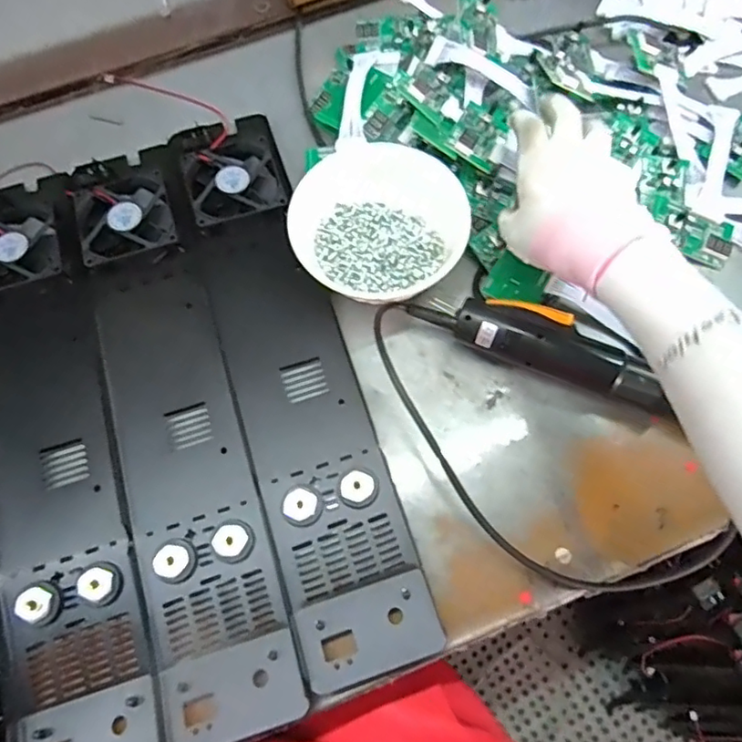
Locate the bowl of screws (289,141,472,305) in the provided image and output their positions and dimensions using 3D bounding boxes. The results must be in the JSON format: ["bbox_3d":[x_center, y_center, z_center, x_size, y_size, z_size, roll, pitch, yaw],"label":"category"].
[{"bbox_3d":[0.014,-0.133,0.492,0.142,0.055,0.163,20,70,8],"label":"bowl of screws"}]

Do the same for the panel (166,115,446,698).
[{"bbox_3d":[-0.069,-0.011,0.465,0.100,0.028,0.476,-19,70,-6],"label":"panel"}]

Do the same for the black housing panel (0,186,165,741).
[{"bbox_3d":[-0.258,0.052,0.445,0.100,0.028,0.478,-18,70,-6],"label":"black housing panel"}]

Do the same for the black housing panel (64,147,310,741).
[{"bbox_3d":[-0.163,0.026,0.452,0.101,0.030,0.474,-17,69,-6],"label":"black housing panel"}]

